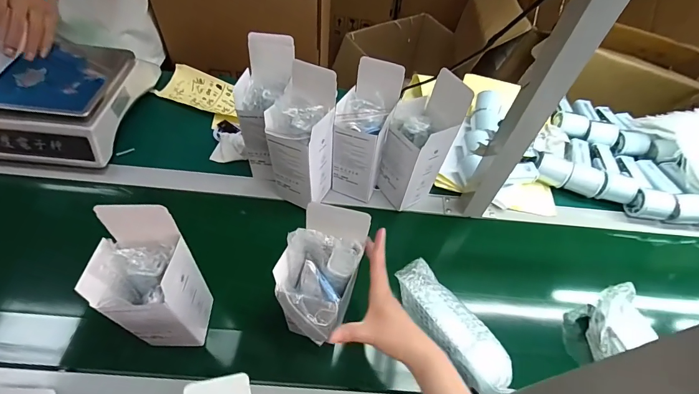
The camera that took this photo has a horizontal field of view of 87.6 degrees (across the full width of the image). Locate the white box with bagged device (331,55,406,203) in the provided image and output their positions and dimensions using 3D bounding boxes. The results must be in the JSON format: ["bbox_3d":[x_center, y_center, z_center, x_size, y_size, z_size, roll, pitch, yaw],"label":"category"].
[{"bbox_3d":[0.022,-0.100,0.607,0.081,0.230,0.080,20,55,9],"label":"white box with bagged device"}]

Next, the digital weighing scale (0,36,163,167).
[{"bbox_3d":[-0.561,-0.201,0.685,0.280,0.126,0.275,5,54,-2],"label":"digital weighing scale"}]

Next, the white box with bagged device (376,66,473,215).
[{"bbox_3d":[0.113,-0.083,0.605,0.085,0.229,0.080,-21,59,-19],"label":"white box with bagged device"}]

